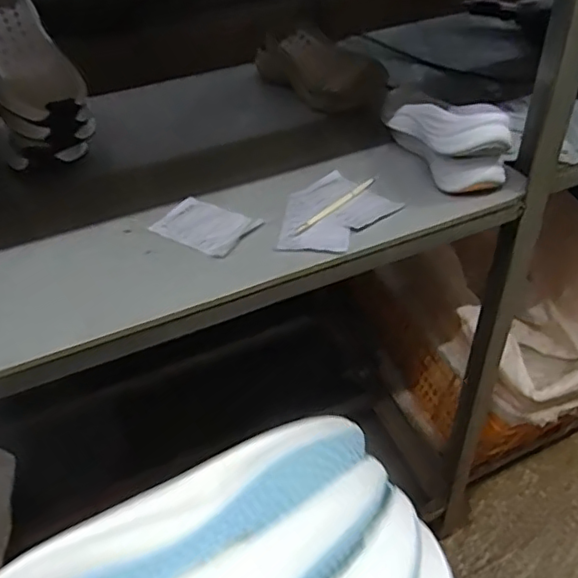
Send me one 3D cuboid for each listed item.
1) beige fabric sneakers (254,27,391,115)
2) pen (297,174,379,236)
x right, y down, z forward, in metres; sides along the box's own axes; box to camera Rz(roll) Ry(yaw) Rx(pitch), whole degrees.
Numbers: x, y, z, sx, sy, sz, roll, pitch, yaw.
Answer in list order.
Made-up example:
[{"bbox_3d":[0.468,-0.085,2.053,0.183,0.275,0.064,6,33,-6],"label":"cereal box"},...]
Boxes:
[{"bbox_3d":[0.054,-0.383,1.024,0.119,0.065,0.280,-23,46,-22],"label":"beige fabric sneakers"},{"bbox_3d":[0.066,-0.110,0.746,0.013,0.005,0.165,31,51,31],"label":"pen"}]

